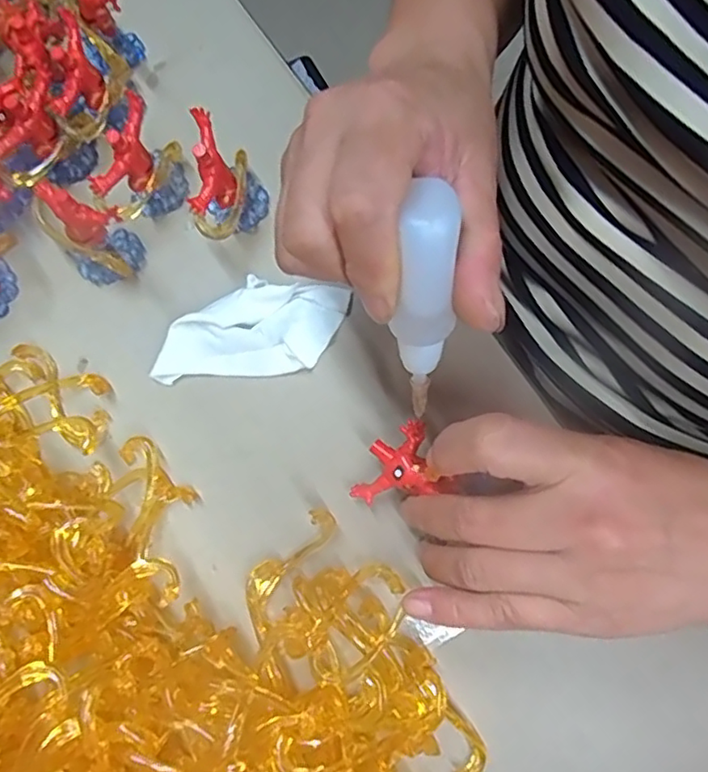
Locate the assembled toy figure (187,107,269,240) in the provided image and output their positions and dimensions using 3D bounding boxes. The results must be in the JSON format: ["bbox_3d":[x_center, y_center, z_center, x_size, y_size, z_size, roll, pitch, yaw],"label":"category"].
[{"bbox_3d":[-0.062,-0.098,0.305,0.030,0.053,0.051,2,76,3],"label":"assembled toy figure"}]

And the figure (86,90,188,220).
[{"bbox_3d":[-0.107,-0.108,0.306,0.024,0.051,0.052,28,79,9],"label":"figure"}]

